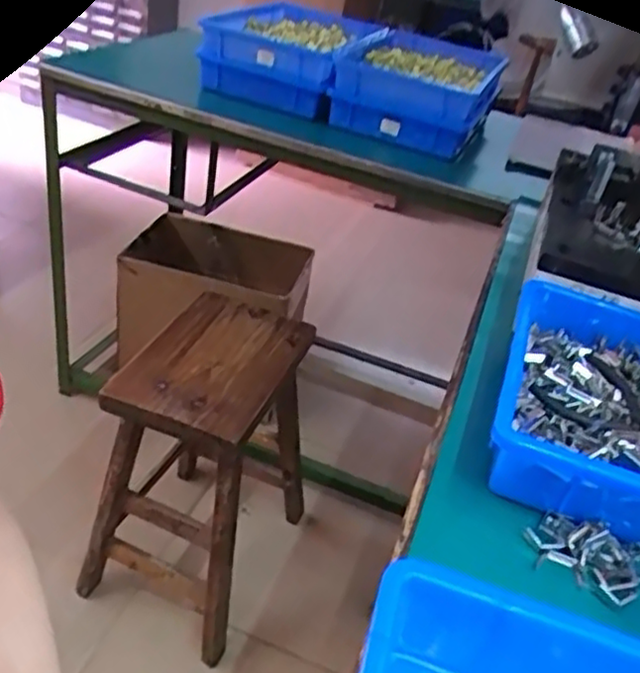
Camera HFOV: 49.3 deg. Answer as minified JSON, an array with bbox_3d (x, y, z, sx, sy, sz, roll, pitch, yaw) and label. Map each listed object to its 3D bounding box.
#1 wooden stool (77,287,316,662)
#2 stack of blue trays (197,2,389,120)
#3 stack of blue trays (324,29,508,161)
[{"bbox_3d":[-0.187,0.209,1.163,0.252,0.424,0.354,19,34,12],"label":"wooden stool"},{"bbox_3d":[-0.051,-0.513,1.267,0.273,0.106,0.361,12,32,7],"label":"stack of blue trays"},{"bbox_3d":[0.188,-0.449,1.289,0.233,0.141,0.419,17,33,14],"label":"stack of blue trays"}]

